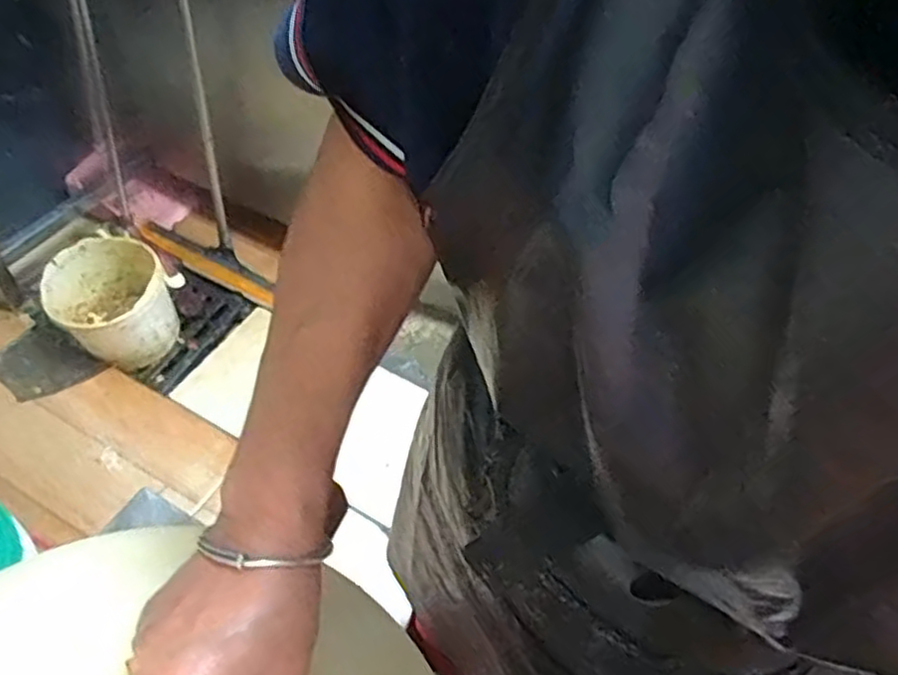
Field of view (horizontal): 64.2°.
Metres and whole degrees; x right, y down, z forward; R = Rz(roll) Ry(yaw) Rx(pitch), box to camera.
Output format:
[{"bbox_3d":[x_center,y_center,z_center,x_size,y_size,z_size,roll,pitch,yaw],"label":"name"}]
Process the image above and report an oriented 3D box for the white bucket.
[{"bbox_3d":[-0.718,-0.073,1.537,0.237,0.170,0.229,-29,60,-24],"label":"white bucket"}]

